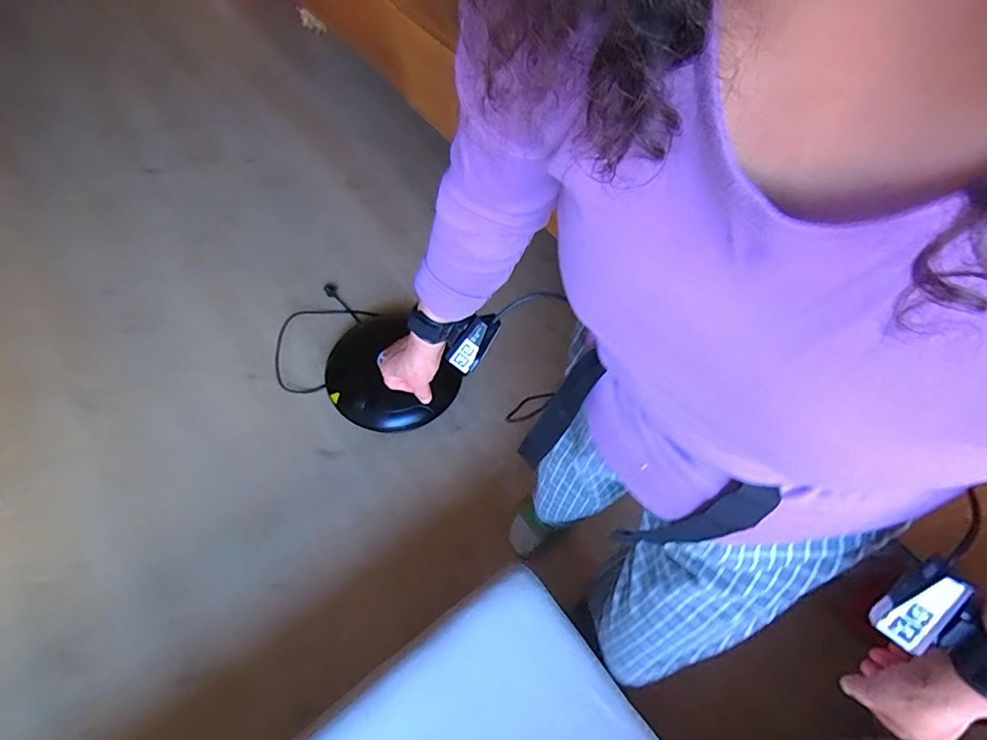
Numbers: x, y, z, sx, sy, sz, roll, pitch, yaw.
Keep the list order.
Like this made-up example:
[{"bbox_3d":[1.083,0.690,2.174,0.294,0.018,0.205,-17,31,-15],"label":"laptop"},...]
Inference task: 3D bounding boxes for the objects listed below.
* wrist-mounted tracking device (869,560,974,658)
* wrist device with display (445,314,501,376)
[{"bbox_3d":[0.311,0.171,0.366,0.029,0.068,0.022,38,26,22],"label":"wrist-mounted tracking device"},{"bbox_3d":[-0.024,-0.032,0.558,0.034,0.078,0.028,17,30,-34],"label":"wrist device with display"}]

